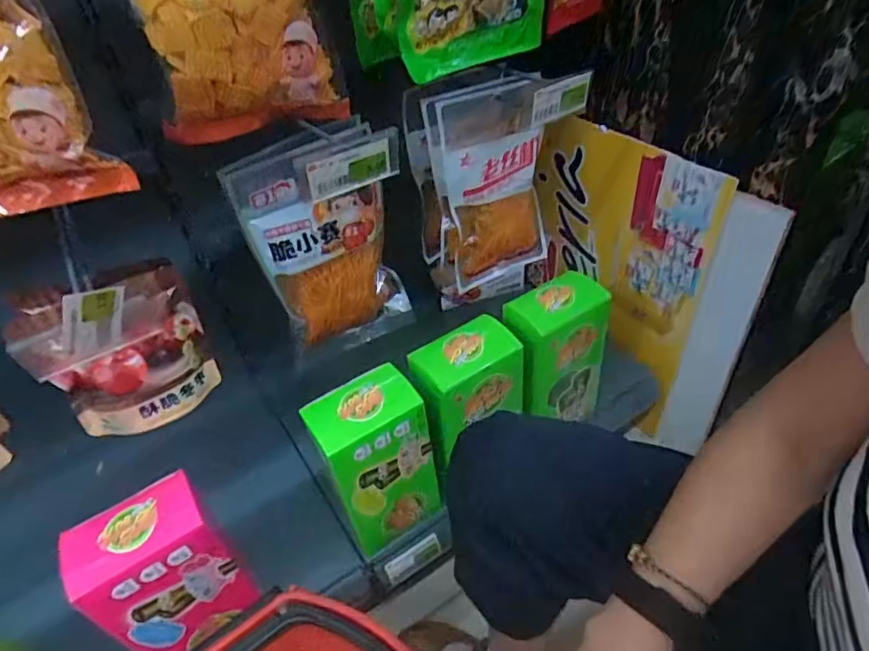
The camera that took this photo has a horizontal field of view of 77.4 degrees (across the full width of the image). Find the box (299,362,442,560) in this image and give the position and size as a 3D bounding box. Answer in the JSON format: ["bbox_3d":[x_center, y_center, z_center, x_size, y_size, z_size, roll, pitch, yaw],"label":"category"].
[{"bbox_3d":[-0.069,0.168,0.669,0.120,0.221,0.081,-25,45,-18],"label":"box"}]

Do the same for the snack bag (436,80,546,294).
[{"bbox_3d":[0.084,-0.179,0.724,0.140,0.251,0.042,-21,44,-15],"label":"snack bag"}]

